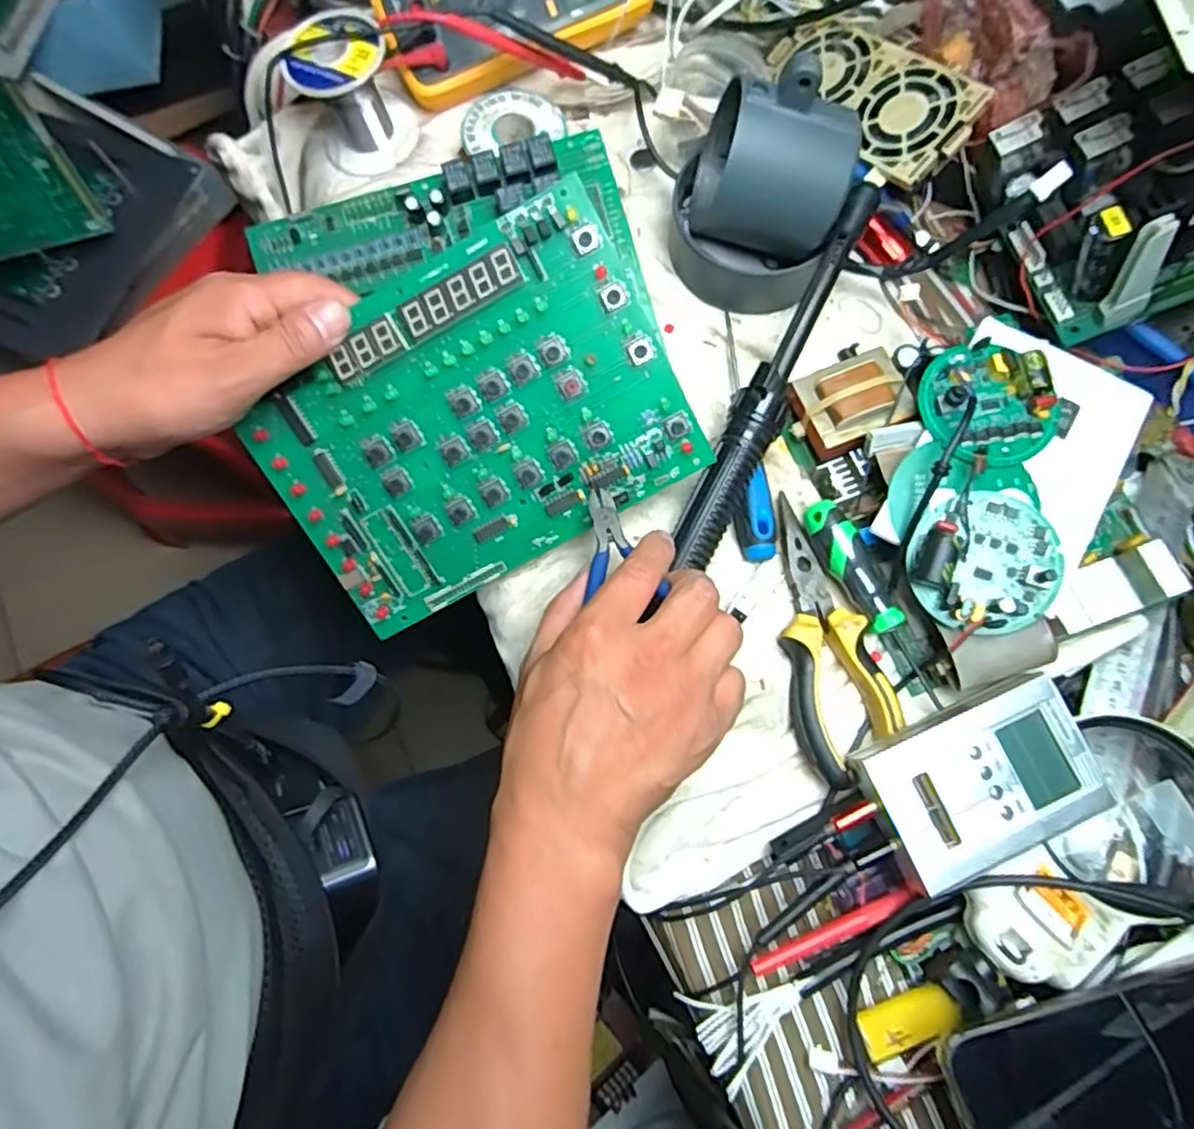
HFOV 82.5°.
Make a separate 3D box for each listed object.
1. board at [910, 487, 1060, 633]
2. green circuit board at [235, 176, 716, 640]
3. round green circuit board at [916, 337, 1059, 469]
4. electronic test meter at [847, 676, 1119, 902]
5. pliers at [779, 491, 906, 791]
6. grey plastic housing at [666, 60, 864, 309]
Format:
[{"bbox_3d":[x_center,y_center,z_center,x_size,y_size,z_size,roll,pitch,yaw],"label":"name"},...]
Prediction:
[{"bbox_3d":[0.196,-0.001,0.343,0.066,0.018,0.069,0,76,1],"label":"board"},{"bbox_3d":[-0.068,-0.072,0.361,0.212,0.009,0.157,-27,107,6],"label":"green circuit board"},{"bbox_3d":[0.208,-0.087,0.359,0.058,0.019,0.069,-39,79,-8],"label":"round green circuit board"},{"bbox_3d":[0.183,0.105,0.333,0.101,0.032,0.070,-24,77,-5],"label":"electronic test meter"},{"bbox_3d":[0.117,0.038,0.364,0.052,0.014,0.149,-16,76,-3],"label":"pliers"},{"bbox_3d":[0.094,-0.221,0.398,0.093,0.114,0.095,10,76,3],"label":"grey plastic housing"}]

